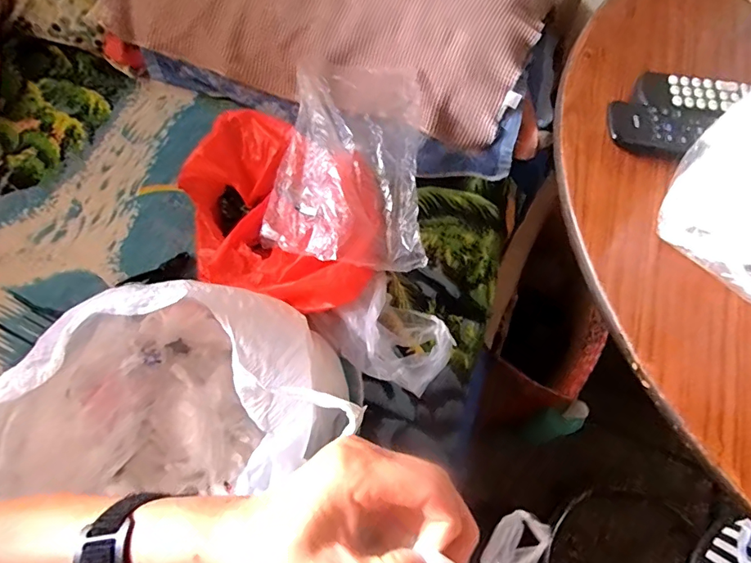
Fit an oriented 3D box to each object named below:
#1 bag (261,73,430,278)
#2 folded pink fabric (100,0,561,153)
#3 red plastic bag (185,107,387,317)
[{"bbox_3d":[-0.036,-0.163,0.622,0.202,0.084,0.294,3,65,0],"label":"bag"},{"bbox_3d":[-0.068,-0.433,0.745,0.645,0.127,0.352,19,66,7],"label":"folded pink fabric"},{"bbox_3d":[-0.133,-0.086,0.638,0.307,0.127,0.217,35,69,13],"label":"red plastic bag"}]

